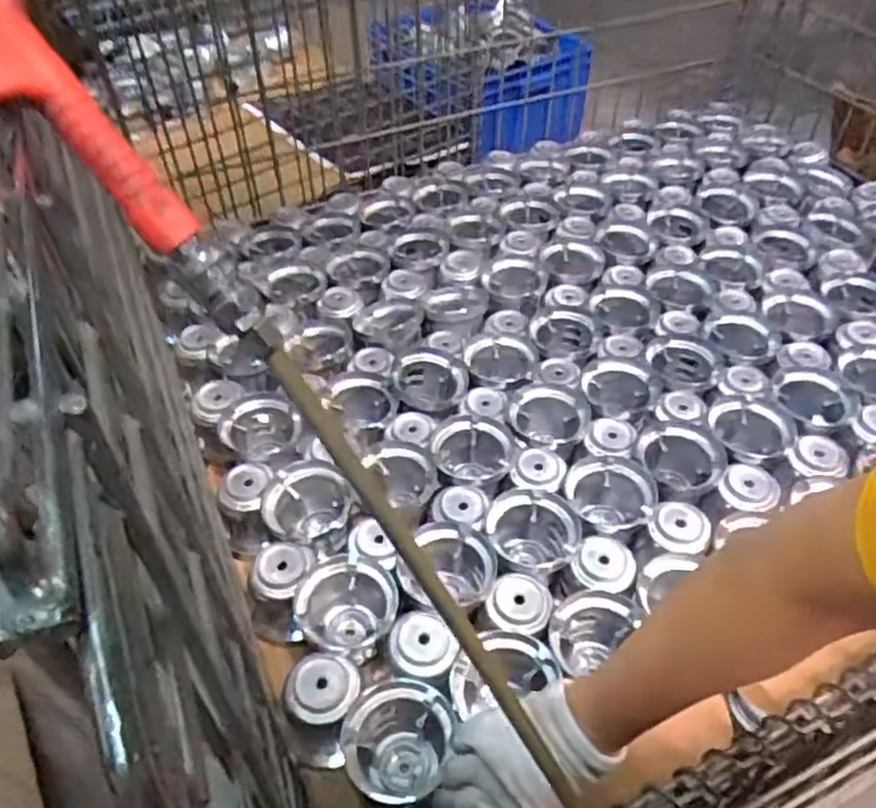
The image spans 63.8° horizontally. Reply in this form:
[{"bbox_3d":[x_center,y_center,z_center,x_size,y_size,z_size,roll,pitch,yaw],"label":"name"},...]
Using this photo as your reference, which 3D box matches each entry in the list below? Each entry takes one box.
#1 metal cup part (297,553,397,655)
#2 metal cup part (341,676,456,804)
[{"bbox_3d":[-0.085,0.203,0.675,0.091,0.068,0.090,-7,46,-6],"label":"metal cup part"},{"bbox_3d":[-0.034,0.288,0.604,0.093,0.078,0.077,-13,47,-11],"label":"metal cup part"}]

